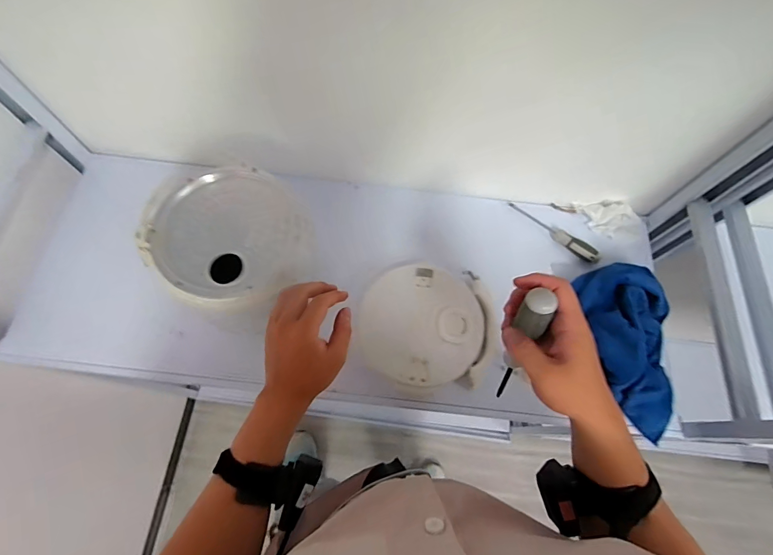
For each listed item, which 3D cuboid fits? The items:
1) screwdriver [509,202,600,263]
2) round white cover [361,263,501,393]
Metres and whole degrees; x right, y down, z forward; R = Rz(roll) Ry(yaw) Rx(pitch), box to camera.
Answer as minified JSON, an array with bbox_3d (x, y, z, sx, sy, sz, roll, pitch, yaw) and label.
[{"bbox_3d":[0.311,-0.088,0.721,0.182,0.028,0.023,40,72,12],"label":"screwdriver"},{"bbox_3d":[0.067,0.073,0.626,0.216,0.027,0.195,-1,68,-3],"label":"round white cover"}]

